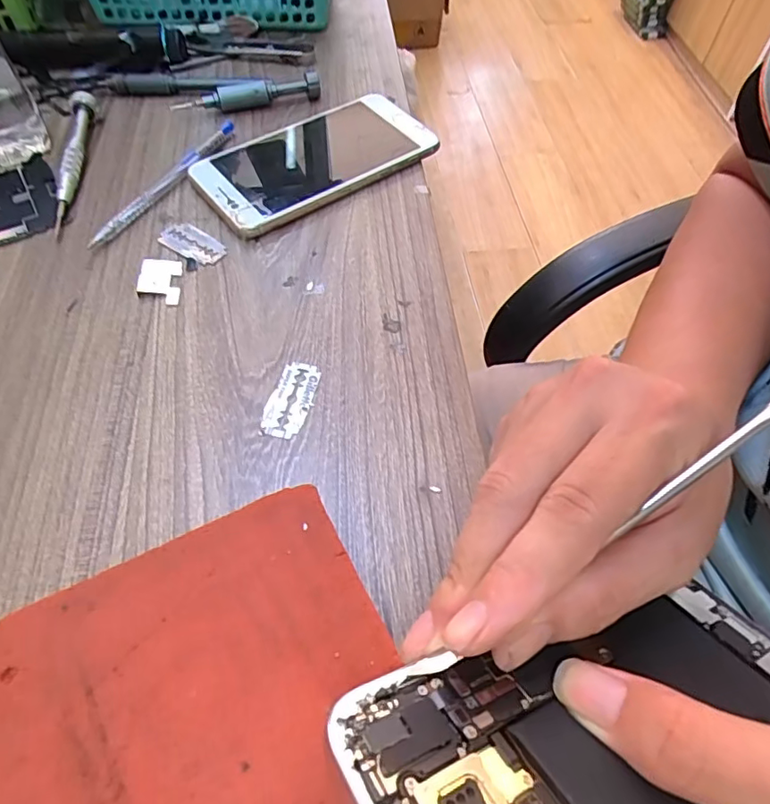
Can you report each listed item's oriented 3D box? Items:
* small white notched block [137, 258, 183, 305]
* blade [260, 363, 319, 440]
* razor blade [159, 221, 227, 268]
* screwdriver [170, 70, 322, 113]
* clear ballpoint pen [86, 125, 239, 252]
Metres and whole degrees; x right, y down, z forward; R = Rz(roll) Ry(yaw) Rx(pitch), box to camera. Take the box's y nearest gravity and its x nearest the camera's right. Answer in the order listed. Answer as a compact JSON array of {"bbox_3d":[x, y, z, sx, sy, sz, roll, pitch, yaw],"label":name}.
[{"bbox_3d":[-0.125,-0.068,0.302,0.023,0.007,0.031,-5,57,-4],"label":"small white notched block"},{"bbox_3d":[-0.045,-0.002,0.263,0.020,0.004,0.042,13,57,7],"label":"blade"},{"bbox_3d":[-0.113,-0.095,0.320,0.042,0.004,0.022,33,62,19],"label":"razor blade"},{"bbox_3d":[-0.100,-0.221,0.390,0.104,0.016,0.018,-9,57,-7],"label":"screwdriver"},{"bbox_3d":[-0.137,-0.140,0.345,0.010,0.013,0.134,26,60,15],"label":"clear ballpoint pen"}]

